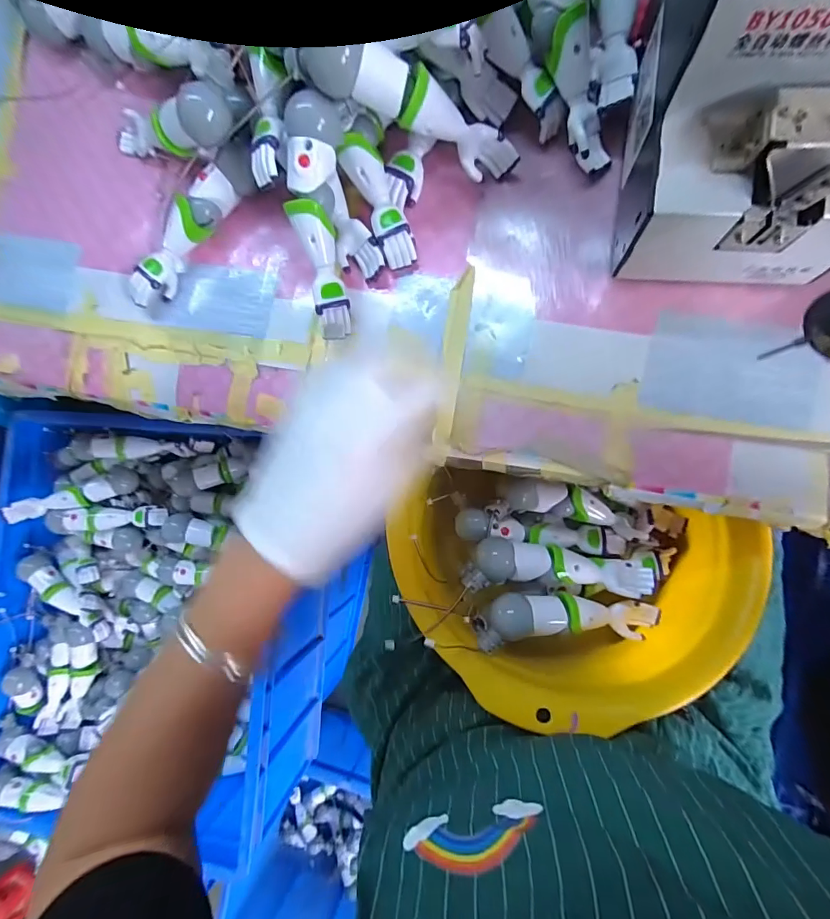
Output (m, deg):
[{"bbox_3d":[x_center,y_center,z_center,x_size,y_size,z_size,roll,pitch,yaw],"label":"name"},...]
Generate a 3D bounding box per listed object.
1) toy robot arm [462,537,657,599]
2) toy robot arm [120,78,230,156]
[{"bbox_3d":[0.125,0.093,0.376,0.166,0.035,0.038,5,88,-6],"label":"toy robot arm"},{"bbox_3d":[-0.199,-0.262,0.348,0.149,0.036,0.034,21,90,34],"label":"toy robot arm"}]

